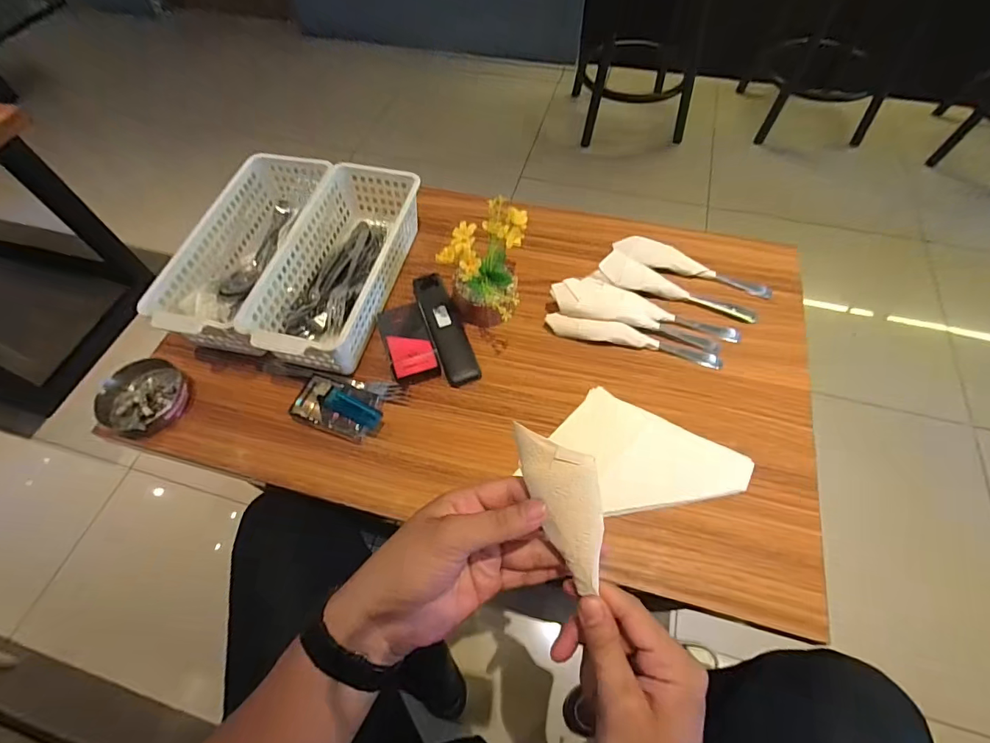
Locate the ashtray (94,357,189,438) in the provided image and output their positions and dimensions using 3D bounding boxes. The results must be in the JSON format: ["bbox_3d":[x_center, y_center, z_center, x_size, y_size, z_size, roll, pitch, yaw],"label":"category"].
[{"bbox_3d":[-0.414,0.030,0.533,0.097,0.026,0.089,-1,60,2],"label":"ashtray"}]

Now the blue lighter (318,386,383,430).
[{"bbox_3d":[-0.161,0.040,0.507,0.071,0.009,0.023,25,63,0],"label":"blue lighter"}]

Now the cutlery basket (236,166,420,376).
[{"bbox_3d":[-0.190,-0.135,0.576,0.124,0.078,0.296,13,62,10],"label":"cutlery basket"}]

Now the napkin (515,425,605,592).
[{"bbox_3d":[0.049,0.086,0.294,0.040,0.021,0.111,-21,91,-10],"label":"napkin"}]

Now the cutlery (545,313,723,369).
[{"bbox_3d":[0.167,-0.039,0.551,0.210,0.020,0.023,13,62,10],"label":"cutlery"}]

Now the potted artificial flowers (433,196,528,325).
[{"bbox_3d":[-0.011,-0.118,0.534,0.085,0.130,0.138,3,60,4],"label":"potted artificial flowers"}]

